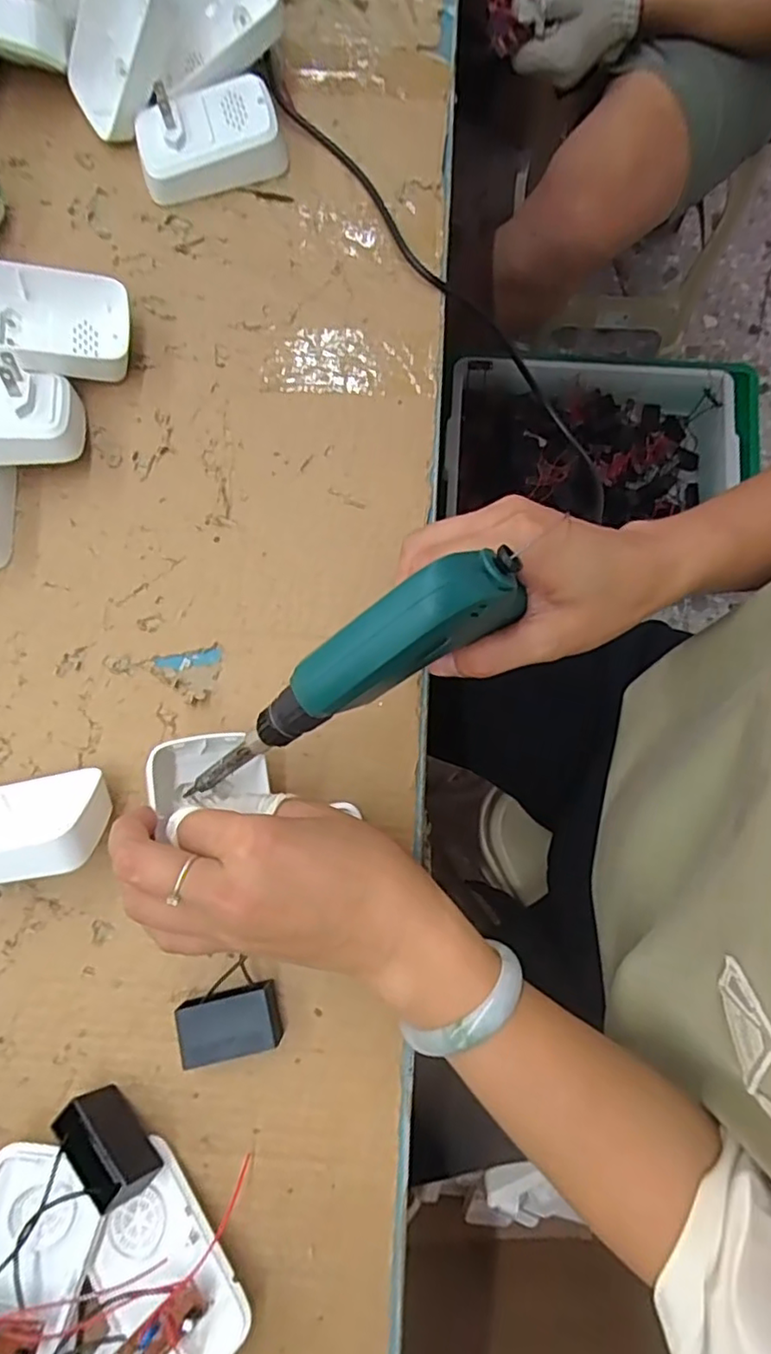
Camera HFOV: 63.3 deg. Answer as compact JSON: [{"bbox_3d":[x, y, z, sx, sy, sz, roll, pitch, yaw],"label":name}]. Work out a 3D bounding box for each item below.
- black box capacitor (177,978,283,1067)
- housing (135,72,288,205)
[{"bbox_3d":[-0.078,0.175,0.320,0.051,0.019,0.031,-13,80,-1],"label":"black box capacitor"},{"bbox_3d":[-0.114,-0.350,0.404,0.092,0.037,0.060,-12,80,-1],"label":"housing"}]

